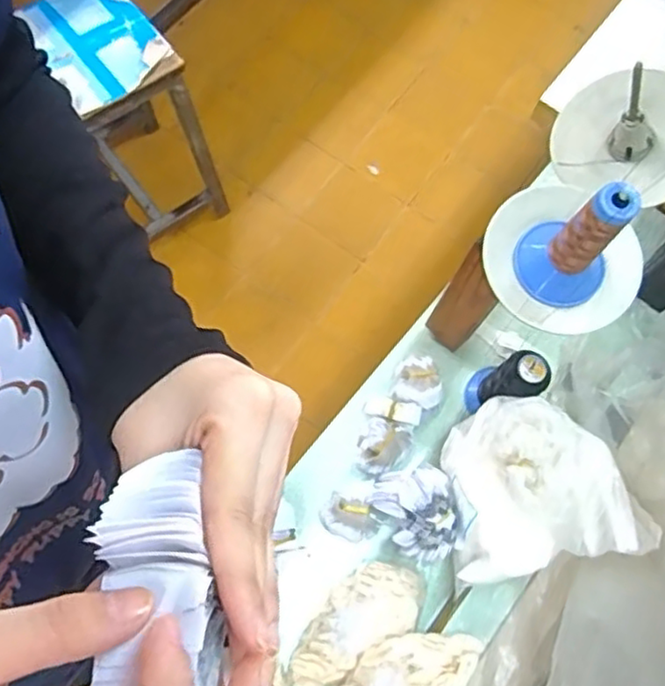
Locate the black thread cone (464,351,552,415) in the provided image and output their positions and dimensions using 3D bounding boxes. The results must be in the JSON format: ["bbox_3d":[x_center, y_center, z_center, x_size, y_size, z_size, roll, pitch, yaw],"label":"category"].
[{"bbox_3d":[0.173,0.042,0.673,0.056,0.107,0.051,1,70,-4],"label":"black thread cone"}]

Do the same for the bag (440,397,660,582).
[{"bbox_3d":[0.180,0.127,0.614,0.141,0.106,0.151,-11,71,-8],"label":"bag"}]

